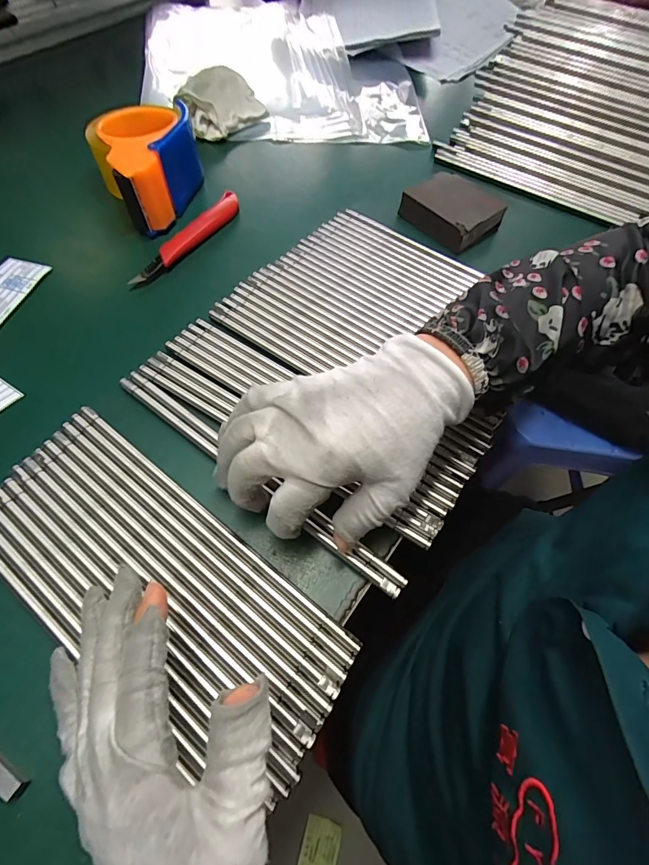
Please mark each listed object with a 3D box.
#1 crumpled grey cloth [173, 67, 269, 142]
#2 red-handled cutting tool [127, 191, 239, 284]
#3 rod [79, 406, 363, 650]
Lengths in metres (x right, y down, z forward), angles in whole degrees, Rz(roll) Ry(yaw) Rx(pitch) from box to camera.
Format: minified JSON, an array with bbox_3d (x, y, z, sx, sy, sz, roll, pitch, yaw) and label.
[{"bbox_3d":[-0.128,-0.401,0.487,0.098,0.024,0.087,-42,90,-21],"label":"crumpled grey cloth"},{"bbox_3d":[-0.129,-0.188,0.388,0.022,0.011,0.147,29,63,12],"label":"red-handled cutting tool"},{"bbox_3d":[-0.075,0.051,0.259,0.239,0.004,0.007,36,65,15],"label":"rod"}]

